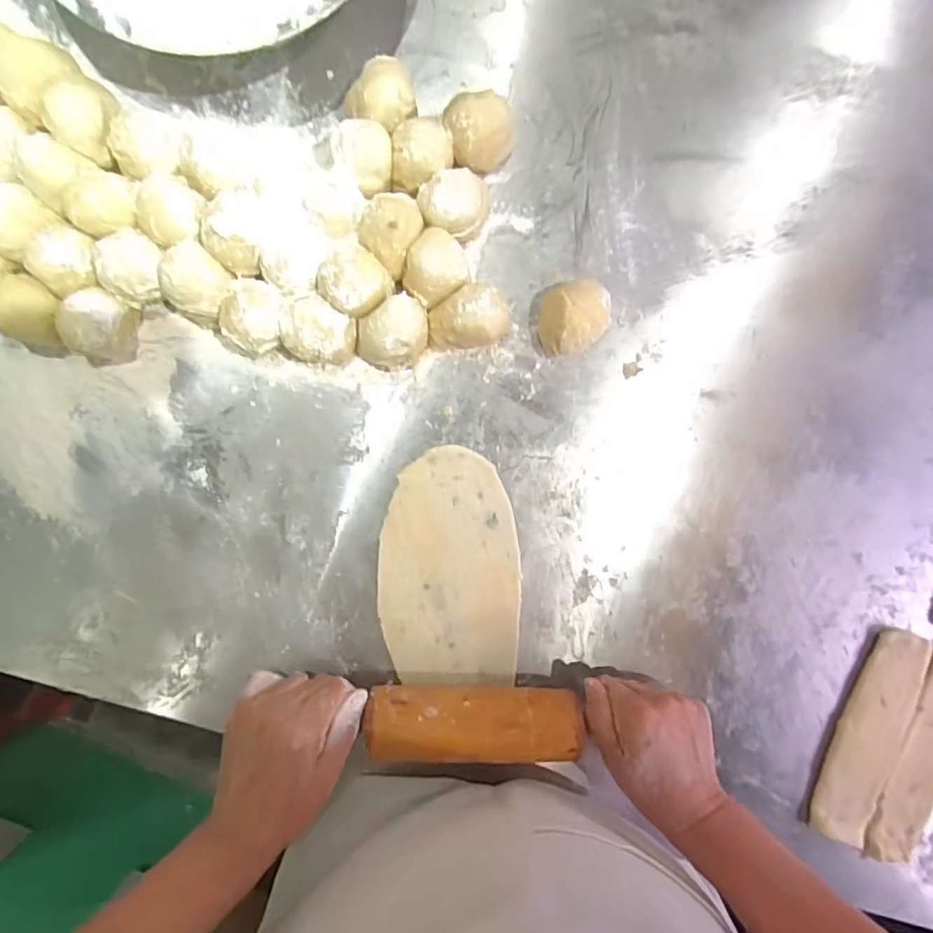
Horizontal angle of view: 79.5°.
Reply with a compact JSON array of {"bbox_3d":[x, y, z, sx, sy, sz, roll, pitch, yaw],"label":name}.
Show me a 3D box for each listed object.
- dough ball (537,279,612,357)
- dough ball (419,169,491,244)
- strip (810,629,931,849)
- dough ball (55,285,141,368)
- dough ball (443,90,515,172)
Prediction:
[{"bbox_3d":[0.089,-0.120,0.460,0.054,0.047,0.056,0,93,-3],"label":"dough ball"},{"bbox_3d":[-0.010,-0.204,0.447,0.053,0.053,0.044,-8,93,-3],"label":"dough ball"},{"bbox_3d":[0.364,0.242,0.506,0.052,0.014,0.192,21,91,-4],"label":"strip"},{"bbox_3d":[-0.285,-0.108,0.435,0.047,0.047,0.055,10,92,-4],"label":"dough ball"},{"bbox_3d":[0.013,-0.262,0.443,0.059,0.055,0.049,-9,93,-3],"label":"dough ball"}]

